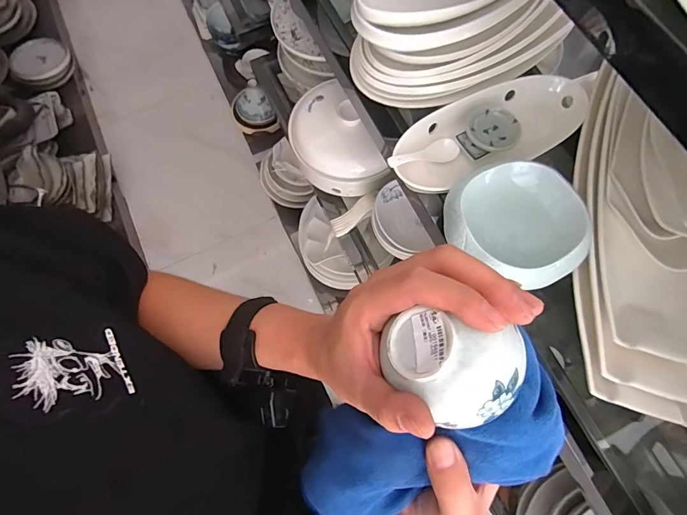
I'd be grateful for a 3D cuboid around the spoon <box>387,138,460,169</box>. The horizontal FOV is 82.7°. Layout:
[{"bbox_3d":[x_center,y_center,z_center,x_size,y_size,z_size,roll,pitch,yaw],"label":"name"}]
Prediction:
[{"bbox_3d":[0.127,-0.162,0.617,0.130,0.018,0.034,-18,71,-22],"label":"spoon"}]

